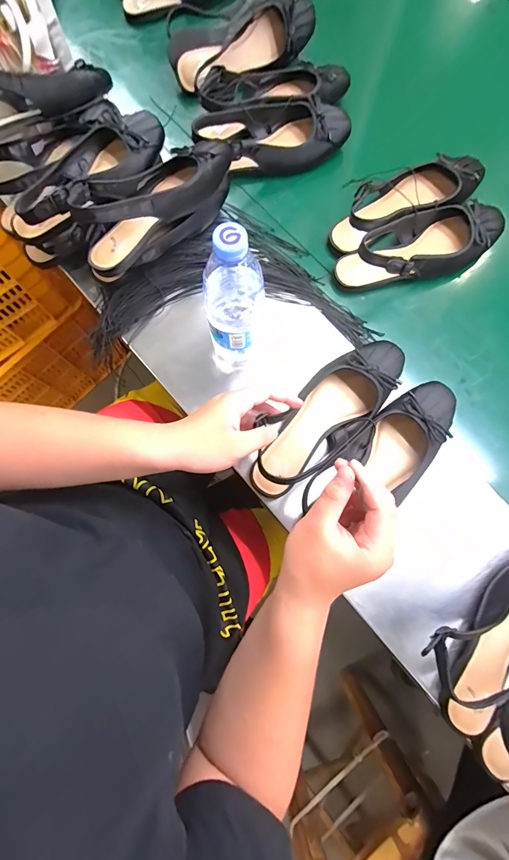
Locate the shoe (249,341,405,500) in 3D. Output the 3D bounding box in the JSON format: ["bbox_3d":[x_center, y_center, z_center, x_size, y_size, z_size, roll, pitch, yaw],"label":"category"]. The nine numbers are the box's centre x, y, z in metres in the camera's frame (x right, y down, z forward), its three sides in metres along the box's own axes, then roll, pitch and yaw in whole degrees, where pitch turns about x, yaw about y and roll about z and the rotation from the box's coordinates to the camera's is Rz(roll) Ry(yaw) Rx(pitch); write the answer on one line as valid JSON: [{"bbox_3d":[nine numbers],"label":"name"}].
[{"bbox_3d":[0.093,-0.020,0.452,0.096,0.060,0.253,44,85,7],"label":"shoe"}]

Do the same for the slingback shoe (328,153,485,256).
[{"bbox_3d":[0.236,-0.355,0.543,0.250,0.065,0.100,-35,81,-8],"label":"slingback shoe"}]

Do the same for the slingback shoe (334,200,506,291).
[{"bbox_3d":[0.256,-0.277,0.523,0.254,0.085,0.086,-24,80,-6],"label":"slingback shoe"}]

